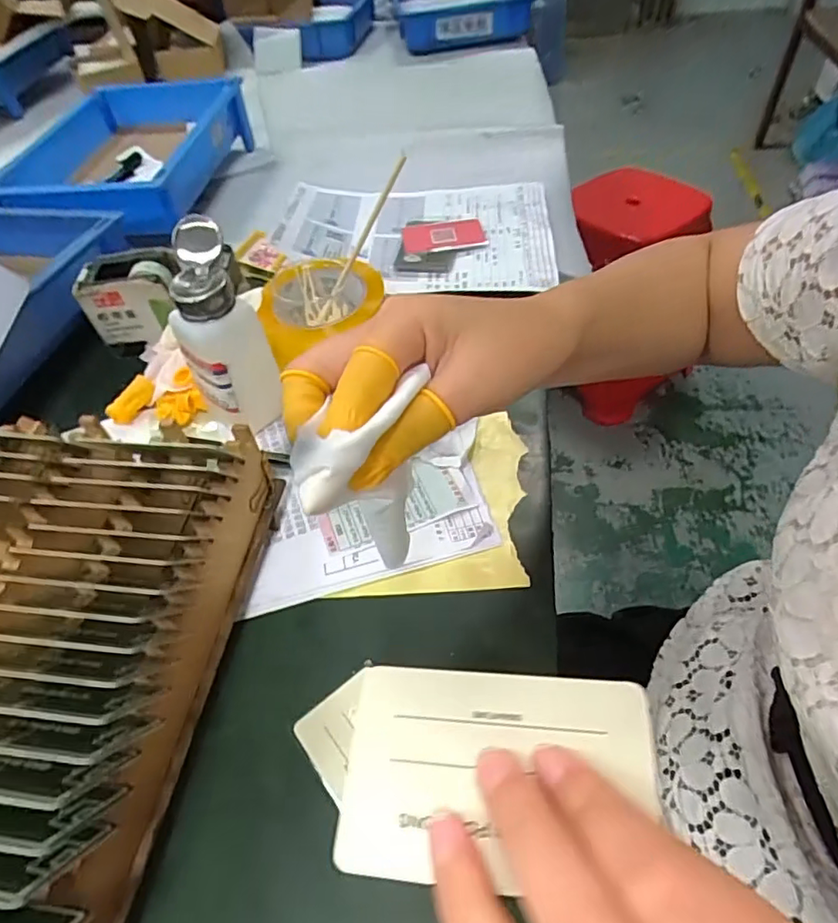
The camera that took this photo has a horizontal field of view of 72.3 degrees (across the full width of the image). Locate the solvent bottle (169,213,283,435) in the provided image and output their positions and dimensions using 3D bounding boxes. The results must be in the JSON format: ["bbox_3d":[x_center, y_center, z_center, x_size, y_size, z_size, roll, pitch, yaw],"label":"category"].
[{"bbox_3d":[-0.141,-0.087,0.419,0.060,0.149,0.057,-24,53,-15],"label":"solvent bottle"}]

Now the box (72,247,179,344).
[{"bbox_3d":[-0.253,-0.149,0.517,0.077,0.063,0.054,-4,50,1],"label":"box"}]

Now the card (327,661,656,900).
[{"bbox_3d":[0.021,0.087,0.161,0.085,0.004,0.053,-1,54,11],"label":"card"}]

